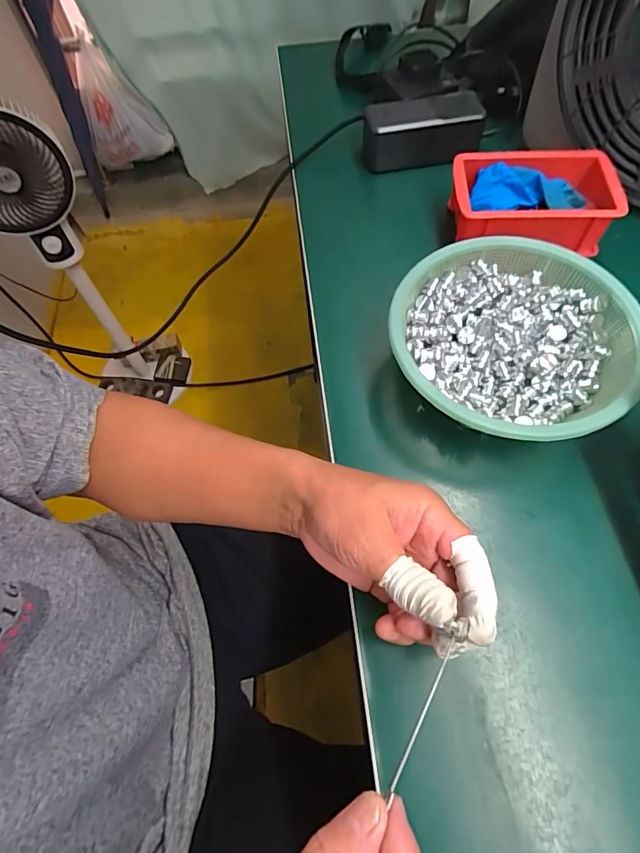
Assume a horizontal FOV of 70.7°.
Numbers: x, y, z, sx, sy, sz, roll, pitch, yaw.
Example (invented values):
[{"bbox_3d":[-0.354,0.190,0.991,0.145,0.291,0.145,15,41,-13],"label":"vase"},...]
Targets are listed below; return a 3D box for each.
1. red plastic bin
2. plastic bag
[{"bbox_3d":[0.208,-0.220,0.440,0.158,0.054,0.111,2,62,5],"label":"red plastic bin"},{"bbox_3d":[-0.622,-0.967,1.405,0.260,0.294,0.114,16,64,12],"label":"plastic bag"}]

